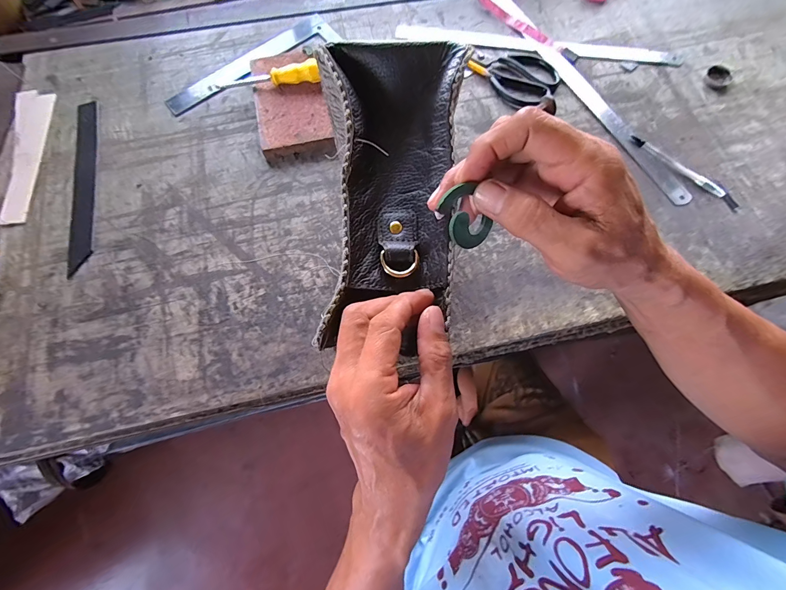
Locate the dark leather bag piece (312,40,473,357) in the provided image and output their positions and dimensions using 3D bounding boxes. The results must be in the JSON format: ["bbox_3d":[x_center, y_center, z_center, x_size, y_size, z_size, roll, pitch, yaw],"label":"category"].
[{"bbox_3d":[-0.003,-0.066,0.230,0.085,0.035,0.195,2,86,1],"label":"dark leather bag piece"}]

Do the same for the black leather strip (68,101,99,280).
[{"bbox_3d":[-0.467,-0.173,0.522,0.040,0.004,0.295,-14,72,0],"label":"black leather strip"}]

